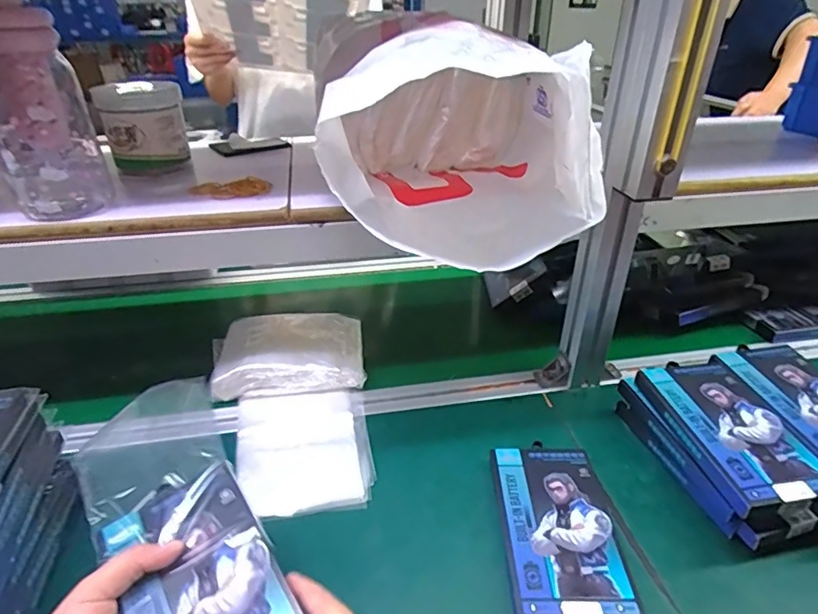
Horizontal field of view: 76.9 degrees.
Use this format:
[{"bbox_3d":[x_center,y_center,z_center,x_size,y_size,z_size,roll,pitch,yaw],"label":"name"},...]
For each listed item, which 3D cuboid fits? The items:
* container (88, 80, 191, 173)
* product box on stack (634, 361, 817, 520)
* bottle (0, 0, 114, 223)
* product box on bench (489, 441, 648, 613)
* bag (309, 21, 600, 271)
[{"bbox_3d":[-0.294,-0.202,0.574,0.083,0.087,0.078,-16,35,-24],"label":"container"},{"bbox_3d":[0.298,0.113,0.479,0.096,0.023,0.168,-5,32,-7],"label":"product box on stack"},{"bbox_3d":[-0.332,-0.178,0.457,0.077,0.177,0.093,-19,36,-27],"label":"bottle"},{"bbox_3d":[0.133,0.191,0.449,0.107,0.014,0.165,0,31,0],"label":"product box on bench"},{"bbox_3d":[0.038,-0.158,0.467,0.215,0.162,0.236,-3,31,-5],"label":"bag"}]

